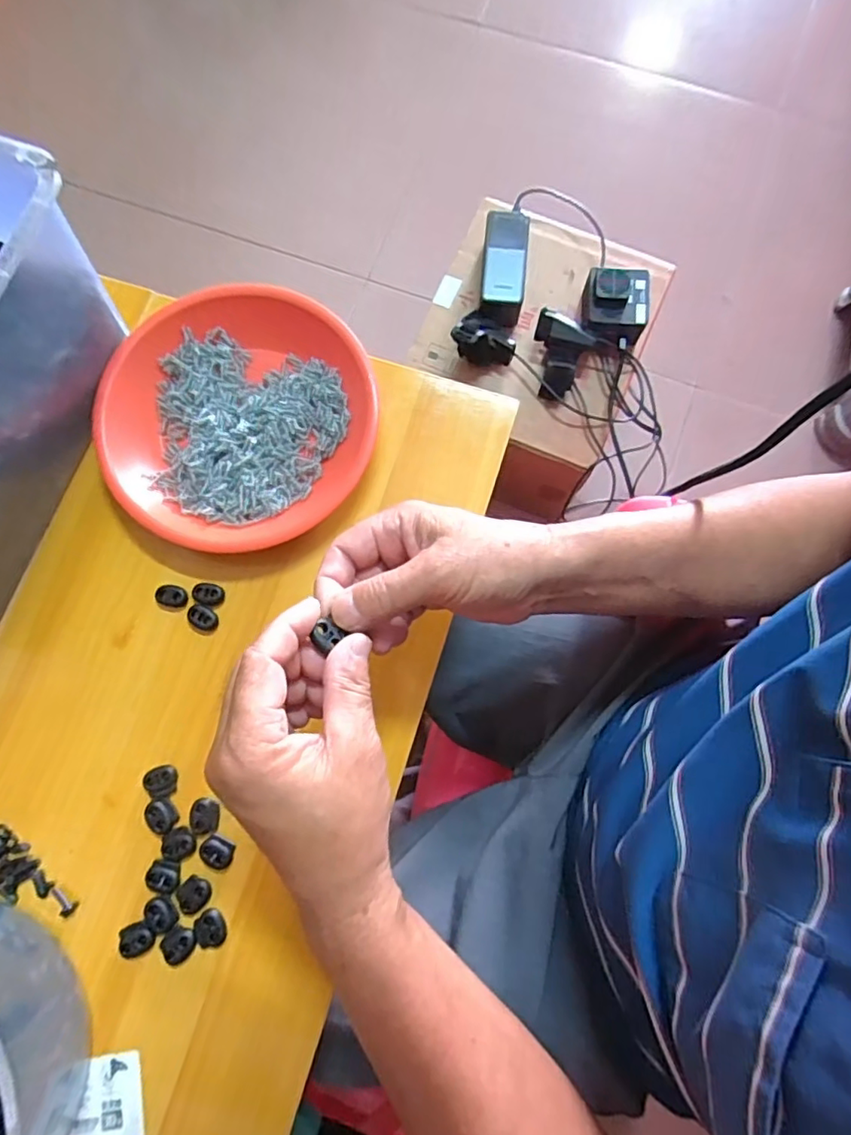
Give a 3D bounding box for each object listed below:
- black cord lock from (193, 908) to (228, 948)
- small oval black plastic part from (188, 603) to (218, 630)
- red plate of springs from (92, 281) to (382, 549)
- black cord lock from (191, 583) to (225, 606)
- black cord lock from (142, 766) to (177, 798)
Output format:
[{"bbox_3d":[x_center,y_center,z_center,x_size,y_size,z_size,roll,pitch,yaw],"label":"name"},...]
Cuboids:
[{"bbox_3d":[-0.136,0.228,0.360,0.020,0.004,0.021,0,79,0],"label":"black cord lock"},{"bbox_3d":[-0.155,0.035,0.396,0.021,0.006,0.016,14,79,3],"label":"small oval black plastic part"},{"bbox_3d":[-0.137,-0.110,0.412,0.192,0.028,0.181,0,79,0],"label":"red plate of springs"},{"bbox_3d":[-0.152,0.018,0.399,0.023,0.006,0.015,10,79,2],"label":"black cord lock"},{"bbox_3d":[-0.174,0.140,0.374,0.019,0.007,0.019,0,79,0],"label":"black cord lock"}]

